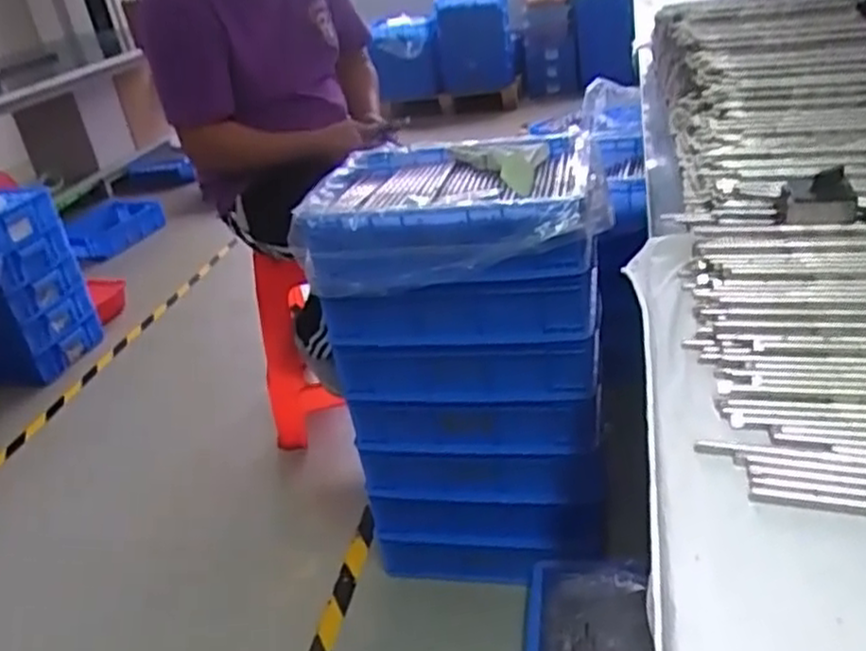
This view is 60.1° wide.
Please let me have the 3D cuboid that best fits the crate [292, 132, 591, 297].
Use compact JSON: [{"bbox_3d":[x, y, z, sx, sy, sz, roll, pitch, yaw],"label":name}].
[{"bbox_3d":[0.016,-0.173,1.142,0.439,0.140,0.307,-4,29,11],"label":"crate"}]

